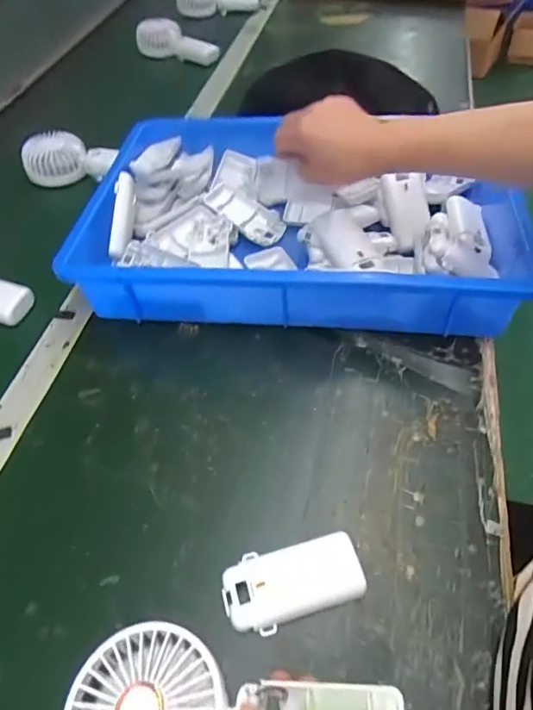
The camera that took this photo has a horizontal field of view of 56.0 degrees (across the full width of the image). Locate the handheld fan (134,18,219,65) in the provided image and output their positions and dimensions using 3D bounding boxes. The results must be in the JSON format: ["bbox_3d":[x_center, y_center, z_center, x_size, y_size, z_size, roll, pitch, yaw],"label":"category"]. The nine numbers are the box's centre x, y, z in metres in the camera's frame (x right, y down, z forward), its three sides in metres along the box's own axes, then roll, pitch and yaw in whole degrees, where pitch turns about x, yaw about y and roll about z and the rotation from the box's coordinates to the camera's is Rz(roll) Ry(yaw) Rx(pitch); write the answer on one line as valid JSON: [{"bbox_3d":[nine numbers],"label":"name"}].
[{"bbox_3d":[-0.183,-0.613,1.001,0.064,0.060,0.209,-38,58,-22],"label":"handheld fan"}]

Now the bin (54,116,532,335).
[{"bbox_3d":[0.037,-0.154,0.533,0.416,0.077,0.297,5,51,10],"label":"bin"}]

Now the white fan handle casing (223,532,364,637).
[{"bbox_3d":[0.018,0.152,0.337,0.092,0.018,0.048,-13,50,-4],"label":"white fan handle casing"}]

